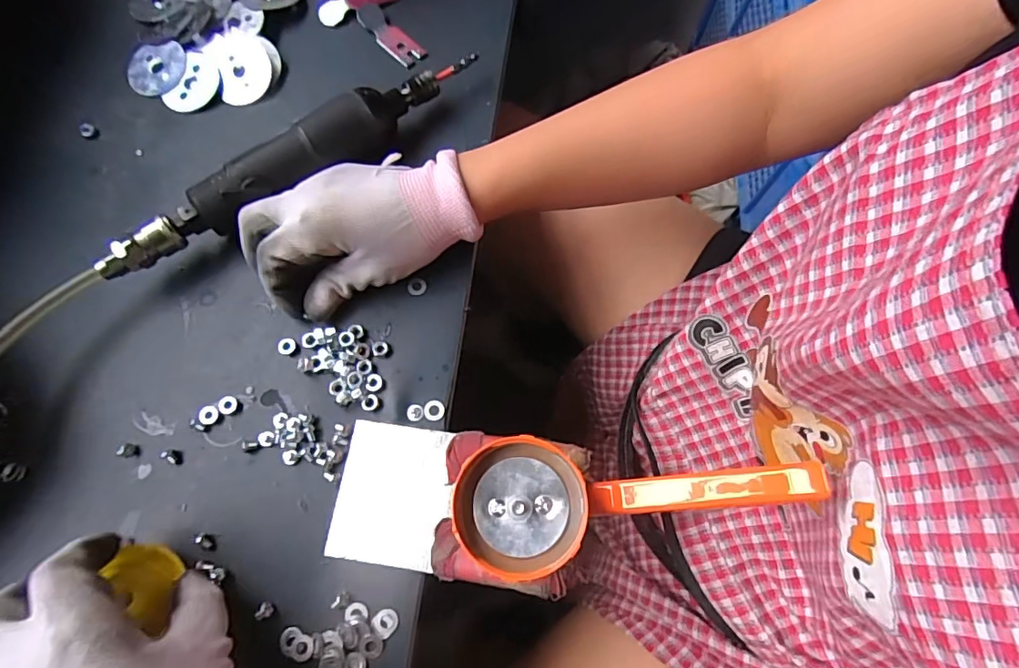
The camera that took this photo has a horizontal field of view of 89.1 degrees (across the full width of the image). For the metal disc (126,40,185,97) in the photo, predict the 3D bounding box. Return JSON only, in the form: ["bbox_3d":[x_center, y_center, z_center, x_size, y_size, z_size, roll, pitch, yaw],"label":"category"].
[{"bbox_3d":[-0.268,-0.200,0.390,0.047,0.004,0.043,-1,81,7],"label":"metal disc"}]

